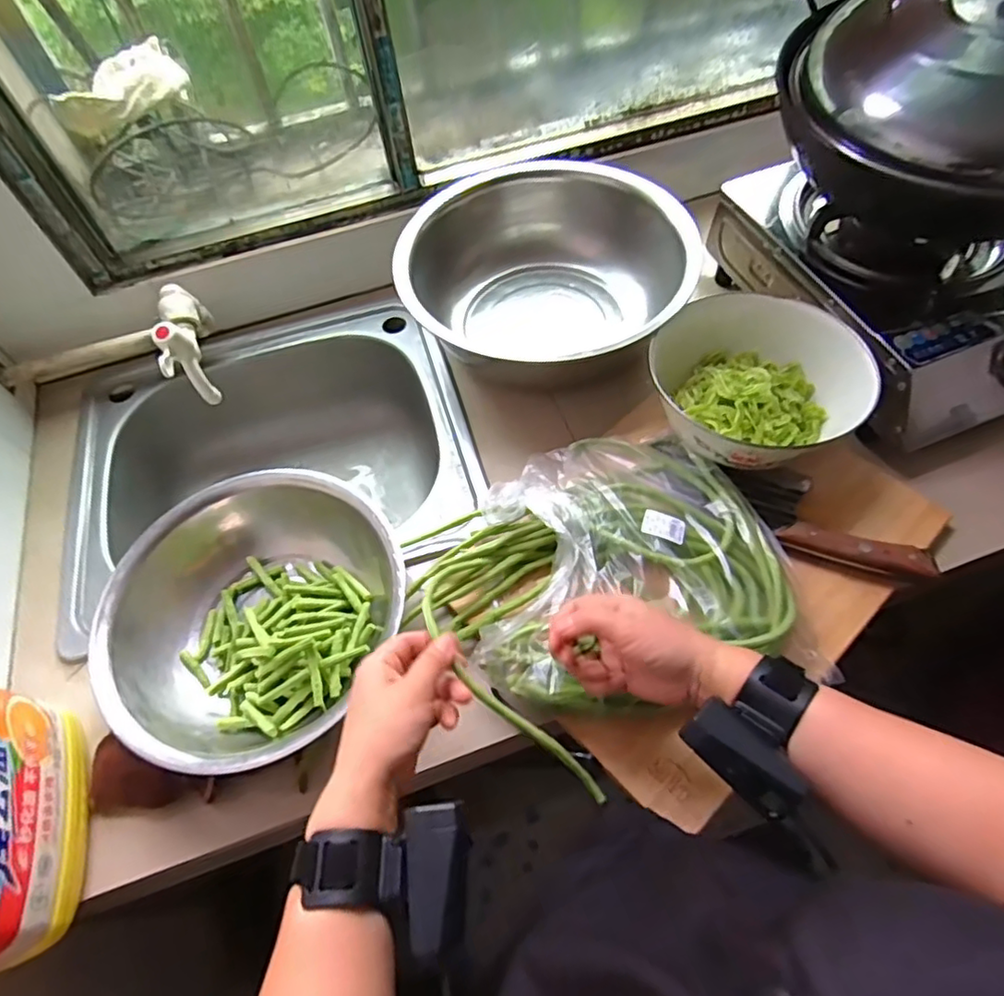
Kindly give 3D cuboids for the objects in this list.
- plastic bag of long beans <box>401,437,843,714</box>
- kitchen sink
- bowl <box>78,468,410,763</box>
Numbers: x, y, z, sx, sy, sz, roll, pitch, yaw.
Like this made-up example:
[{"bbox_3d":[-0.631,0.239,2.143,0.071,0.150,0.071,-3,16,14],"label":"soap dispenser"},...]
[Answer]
[{"bbox_3d":[0.096,0.055,0.545,0.333,0.061,0.260,-8,59,-1],"label":"plastic bag of long beans"},{"bbox_3d":[-0.262,-0.027,0.745,0.436,0.152,0.379,-17,59,-6],"label":"kitchen sink"},{"bbox_3d":[-0.215,0.097,0.527,0.227,0.089,0.246,-2,59,3],"label":"bowl"}]

